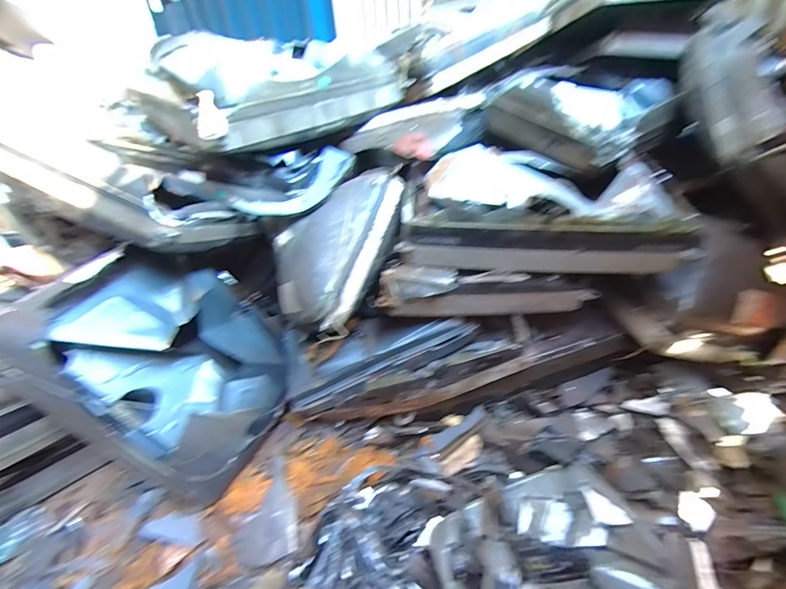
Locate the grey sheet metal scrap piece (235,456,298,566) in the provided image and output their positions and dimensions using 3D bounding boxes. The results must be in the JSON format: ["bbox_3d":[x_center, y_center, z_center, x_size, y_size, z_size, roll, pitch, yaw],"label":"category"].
[{"bbox_3d":[-0.226,0.376,0.607,0.095,0.029,0.163,-16,36,-18],"label":"grey sheet metal scrap piece"}]

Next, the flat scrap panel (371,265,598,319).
[{"bbox_3d":[0.153,0.000,0.589,0.368,0.091,0.050,0,34,5],"label":"flat scrap panel"}]

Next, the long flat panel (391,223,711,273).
[{"bbox_3d":[0.236,-0.075,0.552,0.447,0.082,0.029,1,34,6],"label":"long flat panel"}]

